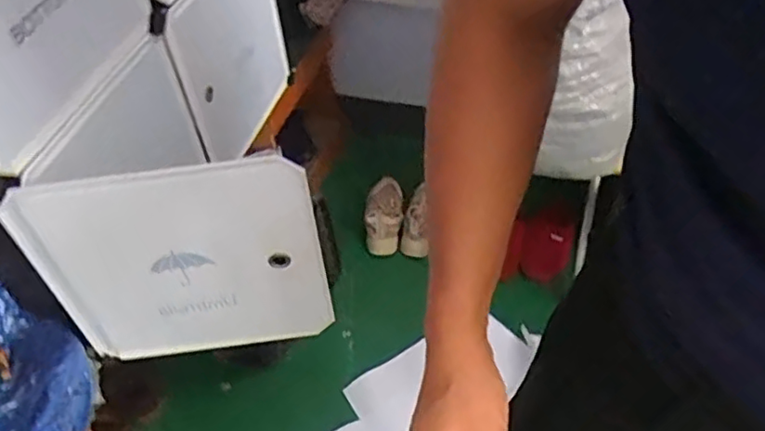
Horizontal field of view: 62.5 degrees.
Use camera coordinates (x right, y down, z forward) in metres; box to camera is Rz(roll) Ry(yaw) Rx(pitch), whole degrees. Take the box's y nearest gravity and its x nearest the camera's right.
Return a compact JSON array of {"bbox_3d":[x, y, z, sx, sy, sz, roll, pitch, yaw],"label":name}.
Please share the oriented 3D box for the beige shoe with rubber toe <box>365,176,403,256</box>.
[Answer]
[{"bbox_3d":[0.004,-0.015,1.733,0.101,0.068,0.256,3,62,9],"label":"beige shoe with rubber toe"}]

